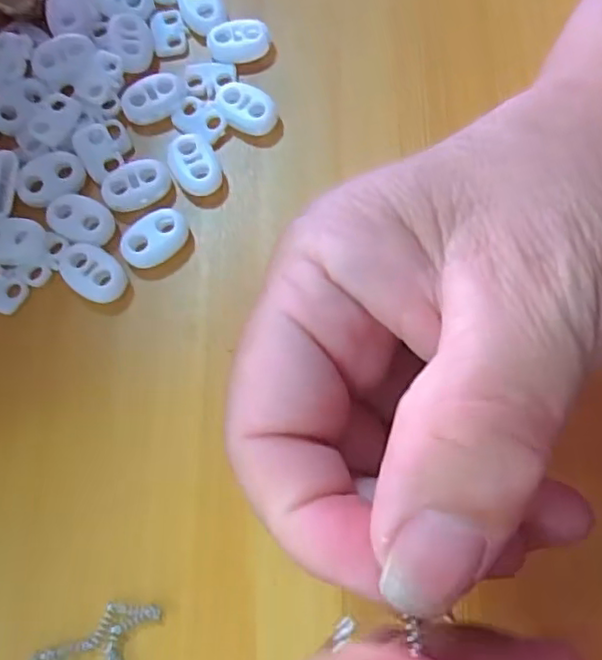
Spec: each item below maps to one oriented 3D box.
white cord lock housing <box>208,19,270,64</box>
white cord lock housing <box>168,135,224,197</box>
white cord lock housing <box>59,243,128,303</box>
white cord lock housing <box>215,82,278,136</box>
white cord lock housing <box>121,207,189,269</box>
[{"bbox_3d":[-0.022,-0.101,0.220,0.021,0.006,0.013,-11,72,-1],"label":"white cord lock housing"},{"bbox_3d":[-0.035,-0.054,0.207,0.015,0.005,0.021,-23,73,-5],"label":"white cord lock housing"},{"bbox_3d":[-0.065,-0.018,0.198,0.022,0.004,0.015,37,77,12],"label":"white cord lock housing"},{"bbox_3d":[-0.018,-0.075,0.212,0.022,0.006,0.014,33,77,12],"label":"white cord lock housing"},{"bbox_3d":[-0.046,-0.029,0.199,0.022,0.004,0.014,-39,75,-10],"label":"white cord lock housing"}]

